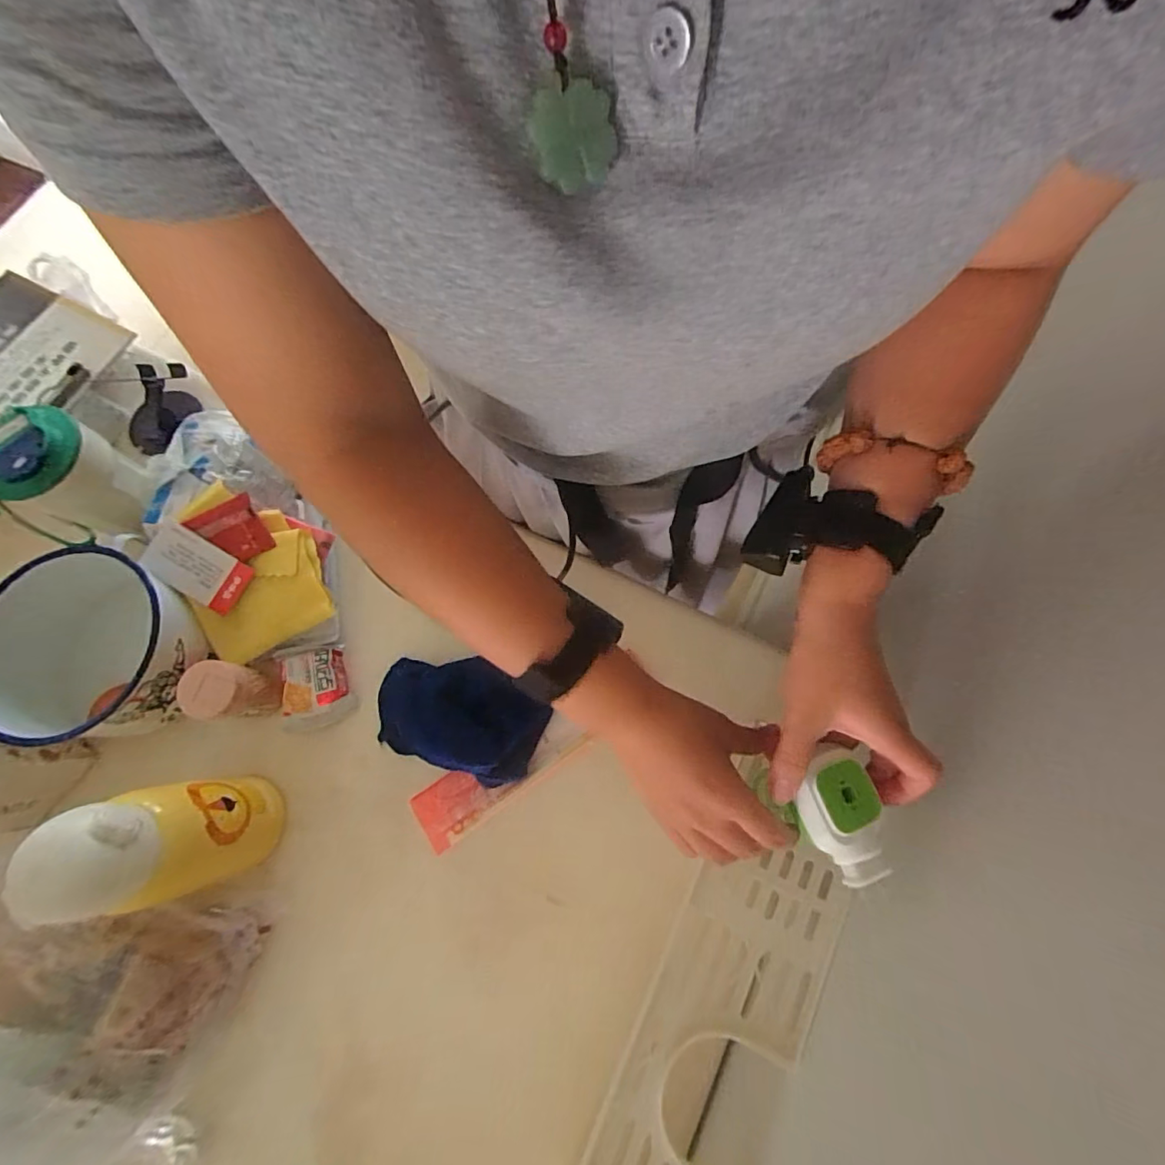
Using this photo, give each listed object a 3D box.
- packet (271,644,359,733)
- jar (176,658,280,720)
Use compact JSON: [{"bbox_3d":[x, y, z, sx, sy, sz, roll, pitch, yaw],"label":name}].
[{"bbox_3d":[-0.267,0.103,0.517,0.063,0.030,0.079,-16,74,-3],"label":"packet"},{"bbox_3d":[-0.329,0.104,0.484,0.056,0.070,0.053,1,74,2],"label":"jar"}]

